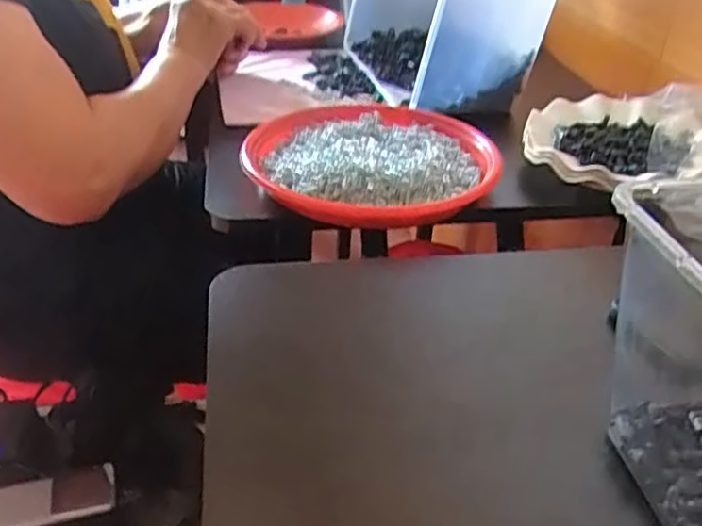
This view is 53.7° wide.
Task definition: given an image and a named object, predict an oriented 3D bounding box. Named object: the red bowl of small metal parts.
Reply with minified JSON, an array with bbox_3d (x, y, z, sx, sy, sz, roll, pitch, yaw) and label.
[{"bbox_3d":[0.017,-0.103,0.673,0.233,0.037,0.245,1,33,-1],"label":"red bowl of small metal parts"}]

